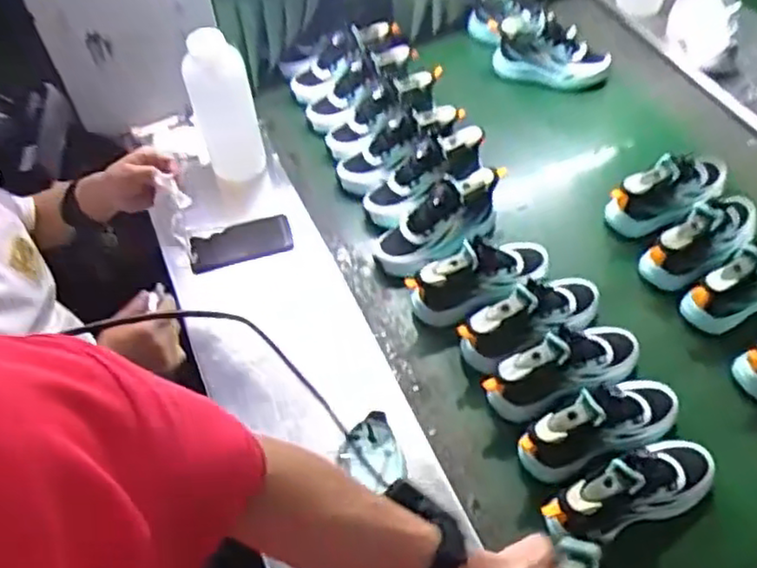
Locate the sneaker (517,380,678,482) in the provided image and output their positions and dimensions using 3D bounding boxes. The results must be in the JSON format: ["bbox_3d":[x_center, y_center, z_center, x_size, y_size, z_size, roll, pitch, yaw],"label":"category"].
[{"bbox_3d":[0.280,0.171,0.854,0.224,0.109,0.079,-28,56,-16],"label":"sneaker"}]

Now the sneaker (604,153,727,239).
[{"bbox_3d":[0.465,-0.154,1.081,0.221,0.104,0.079,-19,54,-10],"label":"sneaker"}]

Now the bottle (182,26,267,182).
[{"bbox_3d":[-0.263,-0.300,1.163,0.078,0.299,0.107,-30,56,-18],"label":"bottle"}]

